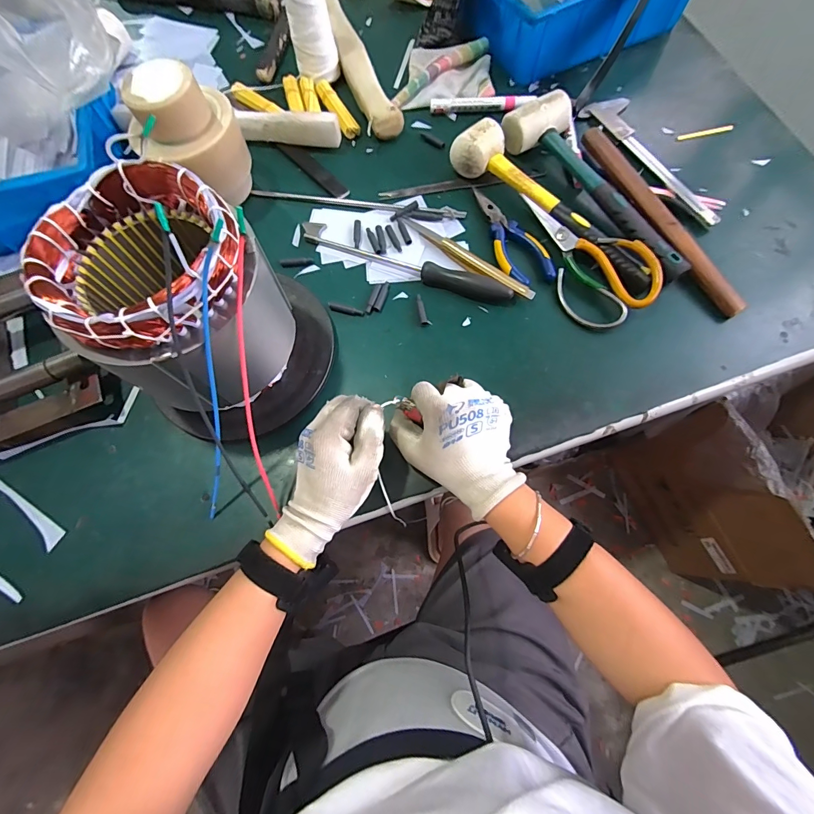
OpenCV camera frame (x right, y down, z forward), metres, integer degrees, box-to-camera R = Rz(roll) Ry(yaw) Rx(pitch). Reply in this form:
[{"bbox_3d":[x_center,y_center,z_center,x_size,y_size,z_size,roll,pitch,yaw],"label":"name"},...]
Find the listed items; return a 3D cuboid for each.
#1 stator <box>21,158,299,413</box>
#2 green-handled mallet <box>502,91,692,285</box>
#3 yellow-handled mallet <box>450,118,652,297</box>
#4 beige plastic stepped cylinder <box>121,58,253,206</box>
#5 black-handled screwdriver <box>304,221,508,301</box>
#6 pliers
[{"bbox_3d":[-0.179,-0.088,0.322,0.145,0.134,0.138,0,71,1],"label":"stator"},{"bbox_3d":[0.226,-0.263,0.465,0.087,0.048,0.287,-31,74,-9],"label":"green-handled mallet"},{"bbox_3d":[0.169,-0.229,0.453,0.290,0.048,0.069,43,77,14],"label":"yellow-handled mallet"},{"bbox_3d":[-0.236,-0.286,0.435,0.092,0.133,0.092,22,73,8],"label":"beige plastic stepped cylinder"},{"bbox_3d":[-0.007,-0.170,0.454,0.262,0.019,0.026,24,74,9],"label":"black-handled screwdriver"},{"bbox_3d":[0.118,-0.202,0.462,0.052,0.010,0.147,-23,73,-6],"label":"pliers"}]

